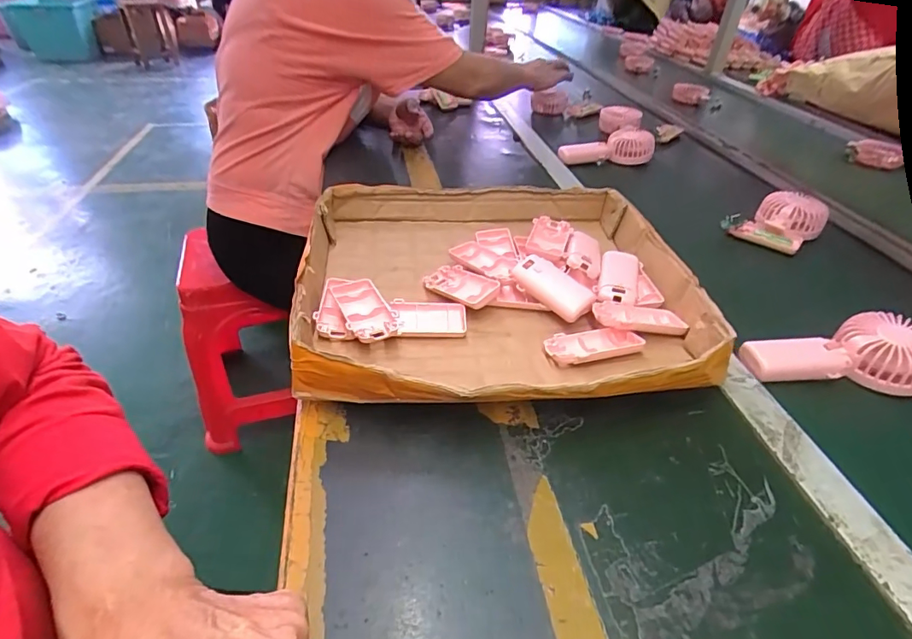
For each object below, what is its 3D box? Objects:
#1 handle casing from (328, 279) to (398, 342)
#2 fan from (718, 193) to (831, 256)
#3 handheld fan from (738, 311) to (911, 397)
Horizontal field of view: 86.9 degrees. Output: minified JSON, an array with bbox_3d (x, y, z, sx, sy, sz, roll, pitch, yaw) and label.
[{"bbox_3d":[-0.096,-0.009,0.507,0.051,0.023,0.094,-16,42,-21],"label":"handle casing"},{"bbox_3d":[0.470,-0.148,0.707,0.119,0.058,0.085,25,44,26],"label":"fan"},{"bbox_3d":[0.384,0.033,0.481,0.179,0.050,0.078,1,38,-1],"label":"handheld fan"}]

